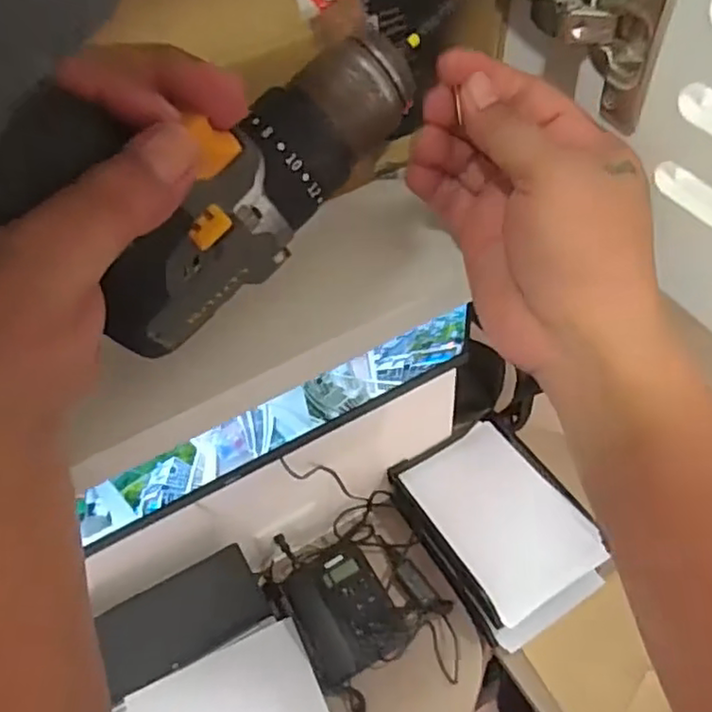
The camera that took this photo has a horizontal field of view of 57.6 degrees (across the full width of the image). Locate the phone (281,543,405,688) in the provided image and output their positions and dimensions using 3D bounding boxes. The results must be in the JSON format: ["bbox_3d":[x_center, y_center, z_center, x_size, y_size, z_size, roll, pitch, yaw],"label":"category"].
[{"bbox_3d":[-0.023,0.429,1.098,0.158,0.052,0.188,-26,53,-16],"label":"phone"}]

